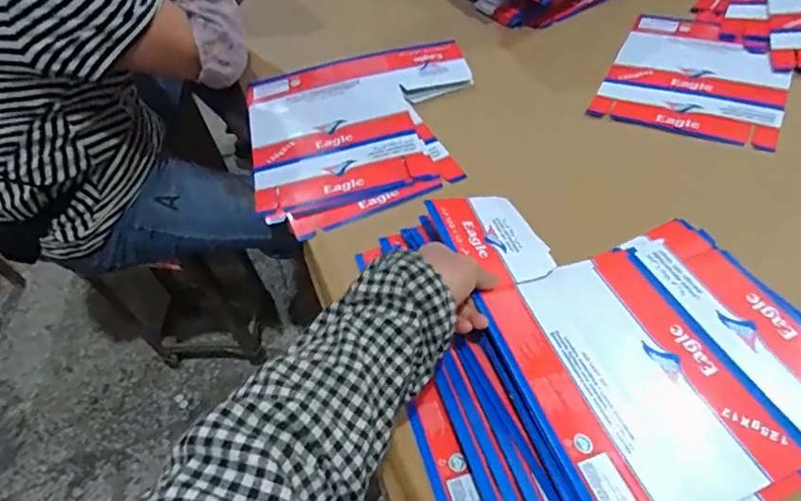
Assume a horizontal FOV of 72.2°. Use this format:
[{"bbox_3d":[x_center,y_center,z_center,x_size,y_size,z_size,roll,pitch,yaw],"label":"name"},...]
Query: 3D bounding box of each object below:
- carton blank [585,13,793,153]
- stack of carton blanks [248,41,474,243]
[{"bbox_3d":[0.431,-0.259,0.798,0.229,0.010,0.282,18,56,24],"label":"carton blank"},{"bbox_3d":[-0.048,-0.185,0.797,0.335,0.015,0.329,-16,55,-5],"label":"stack of carton blanks"}]

